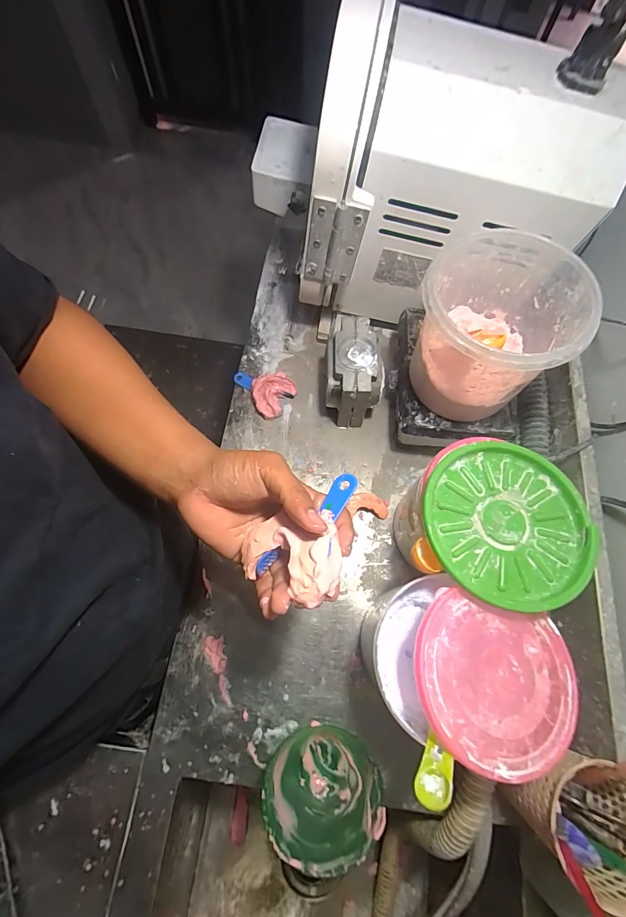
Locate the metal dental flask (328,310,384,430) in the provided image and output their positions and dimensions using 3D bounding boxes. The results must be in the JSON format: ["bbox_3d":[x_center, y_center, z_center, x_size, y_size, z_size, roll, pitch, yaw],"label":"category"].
[{"bbox_3d":[0.062,-0.129,0.580,0.085,0.118,0.130,3,71,-1],"label":"metal dental flask"}]

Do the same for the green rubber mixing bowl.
[{"bbox_3d":[0.009,0.356,0.413,0.119,0.088,0.110,1,71,-2],"label":"green rubber mixing bowl"}]

